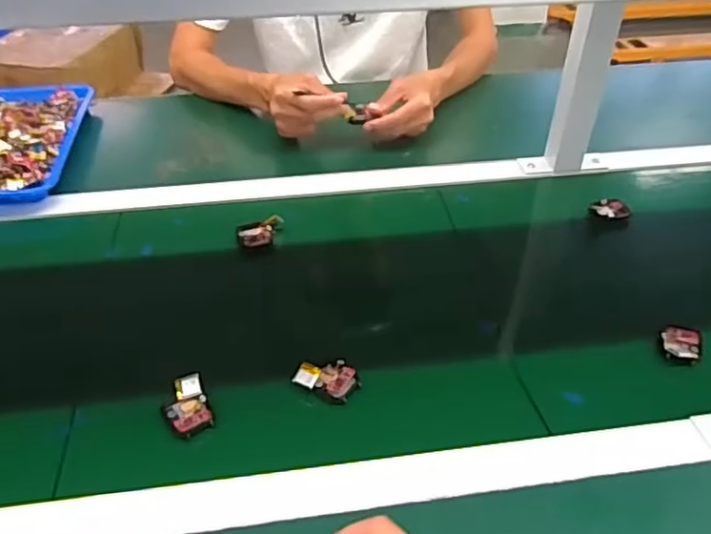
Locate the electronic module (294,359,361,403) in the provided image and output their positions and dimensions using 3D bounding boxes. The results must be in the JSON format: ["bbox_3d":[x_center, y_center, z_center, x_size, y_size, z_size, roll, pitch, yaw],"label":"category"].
[{"bbox_3d":[-0.024,0.102,0.578,0.055,0.015,0.038,13,42,15],"label":"electronic module"}]

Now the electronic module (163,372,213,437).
[{"bbox_3d":[-0.148,0.122,0.552,0.036,0.017,0.053,-17,44,-20],"label":"electronic module"}]

